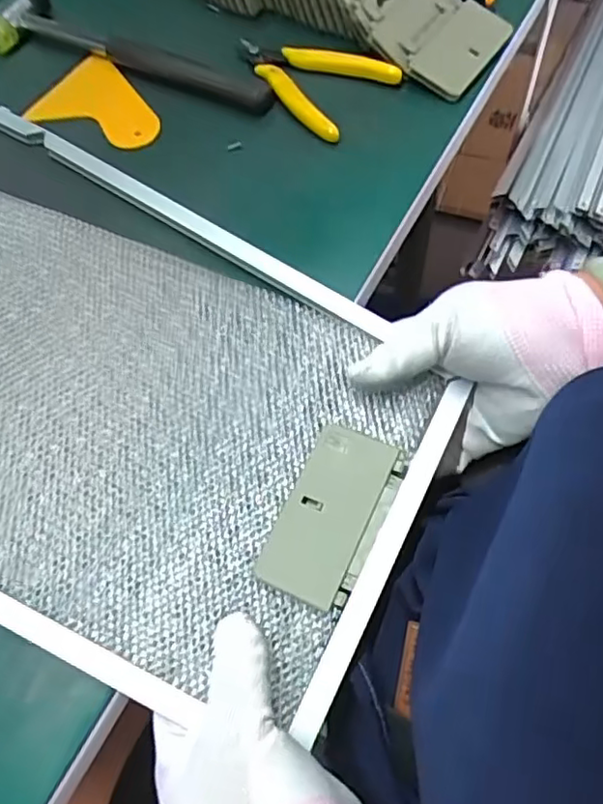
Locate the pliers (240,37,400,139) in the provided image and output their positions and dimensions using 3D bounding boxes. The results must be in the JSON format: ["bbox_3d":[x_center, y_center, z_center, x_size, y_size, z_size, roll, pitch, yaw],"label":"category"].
[{"bbox_3d":[0.002,-0.233,0.440,0.113,0.016,0.073,36,70,20],"label":"pliers"}]

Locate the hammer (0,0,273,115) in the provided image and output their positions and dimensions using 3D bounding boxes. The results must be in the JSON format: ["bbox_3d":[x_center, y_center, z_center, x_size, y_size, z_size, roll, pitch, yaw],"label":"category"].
[{"bbox_3d":[-0.127,-0.260,0.461,0.239,0.022,0.051,20,66,14],"label":"hammer"}]

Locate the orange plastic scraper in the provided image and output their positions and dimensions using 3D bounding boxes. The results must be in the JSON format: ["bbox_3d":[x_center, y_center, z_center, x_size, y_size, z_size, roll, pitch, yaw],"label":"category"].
[{"bbox_3d":[-0.152,-0.208,0.449,0.073,0.007,0.098,-35,69,-5],"label":"orange plastic scraper"}]

